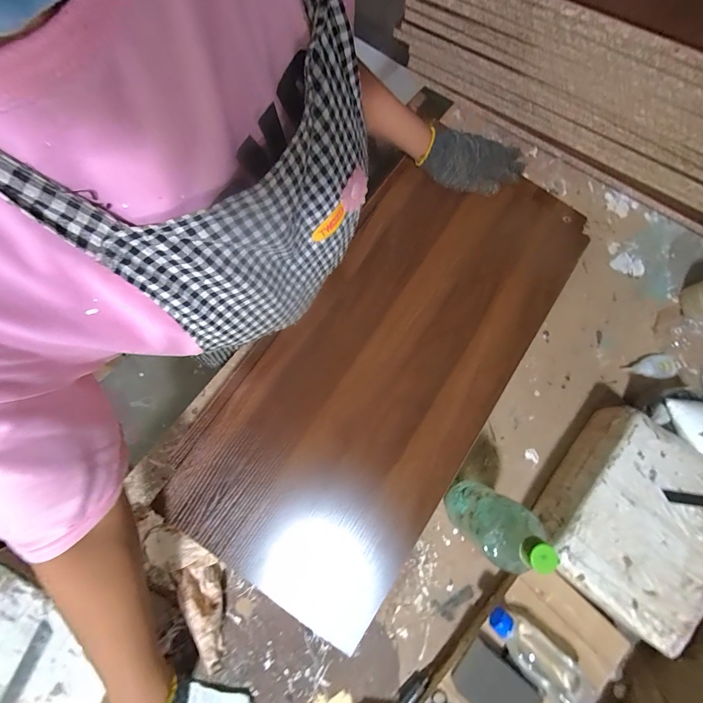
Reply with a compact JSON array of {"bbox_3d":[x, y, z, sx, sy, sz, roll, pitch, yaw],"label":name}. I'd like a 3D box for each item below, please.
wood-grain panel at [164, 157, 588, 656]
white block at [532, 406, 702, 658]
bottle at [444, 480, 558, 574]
[{"bbox_3d":[0.066,-0.004,0.496,0.327,0.023,0.715,34,77,8],"label":"wood-grain panel"},{"bbox_3d":[0.410,0.243,0.491,0.200,0.099,0.256,39,80,8],"label":"white block"},{"bbox_3d":[0.180,0.223,0.438,0.068,0.201,0.074,0,77,0],"label":"bottle"}]

